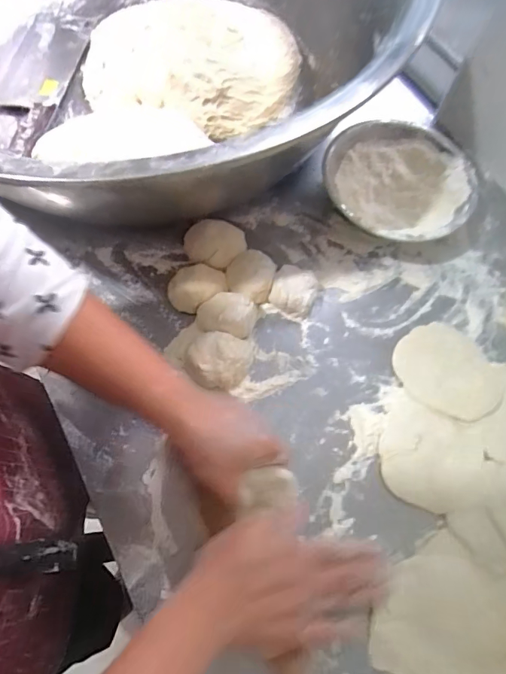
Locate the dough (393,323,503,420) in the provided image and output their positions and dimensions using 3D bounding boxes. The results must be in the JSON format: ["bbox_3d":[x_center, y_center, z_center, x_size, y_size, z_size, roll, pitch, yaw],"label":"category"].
[{"bbox_3d":[0.208,0.036,0.450,0.097,0.005,0.107,-33,73,-14],"label":"dough"}]

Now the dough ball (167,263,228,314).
[{"bbox_3d":[-0.061,-0.056,0.458,0.061,0.035,0.048,-31,72,-13],"label":"dough ball"}]

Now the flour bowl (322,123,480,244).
[{"bbox_3d":[0.170,-0.176,0.509,0.175,0.050,0.166,11,68,2],"label":"flour bowl"}]

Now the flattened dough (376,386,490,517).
[{"bbox_3d":[0.175,0.117,0.414,0.100,0.006,0.097,21,68,15],"label":"flattened dough"}]

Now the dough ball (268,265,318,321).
[{"bbox_3d":[0.045,-0.050,0.461,0.047,0.034,0.047,1,68,-2],"label":"dough ball"}]

